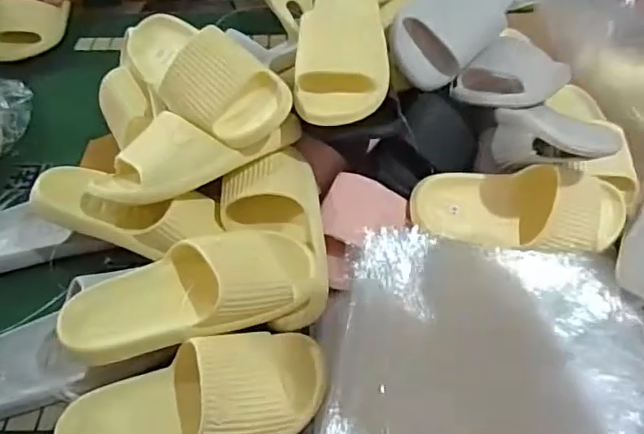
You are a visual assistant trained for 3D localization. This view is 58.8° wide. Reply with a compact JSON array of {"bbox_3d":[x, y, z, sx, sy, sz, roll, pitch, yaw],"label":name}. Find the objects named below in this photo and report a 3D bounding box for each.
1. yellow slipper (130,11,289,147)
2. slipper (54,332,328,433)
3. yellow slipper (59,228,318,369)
[{"bbox_3d":[-0.151,-0.179,0.677,0.098,0.077,0.259,-34,58,-27],"label":"yellow slipper"},{"bbox_3d":[-0.117,0.178,0.536,0.248,0.082,0.100,-10,50,-10],"label":"slipper"},{"bbox_3d":[-0.127,0.075,0.568,0.241,0.074,0.093,-15,51,-14],"label":"yellow slipper"}]

